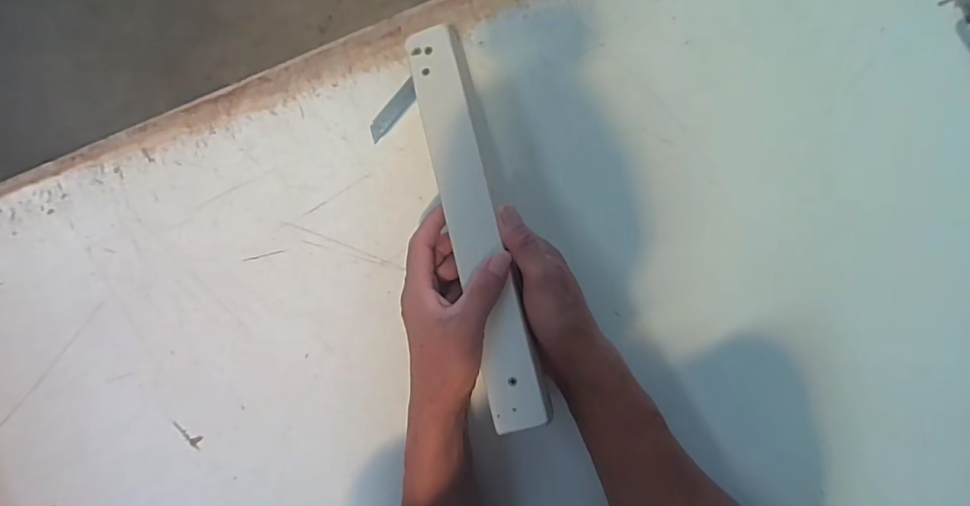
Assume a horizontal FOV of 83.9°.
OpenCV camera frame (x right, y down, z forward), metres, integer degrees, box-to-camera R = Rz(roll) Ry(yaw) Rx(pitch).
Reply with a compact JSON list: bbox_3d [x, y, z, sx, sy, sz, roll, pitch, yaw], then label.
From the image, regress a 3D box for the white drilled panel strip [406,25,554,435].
[{"bbox_3d":[-0.008,-0.027,0.443,0.045,0.014,0.335,-14,80,-1],"label":"white drilled panel strip"}]

